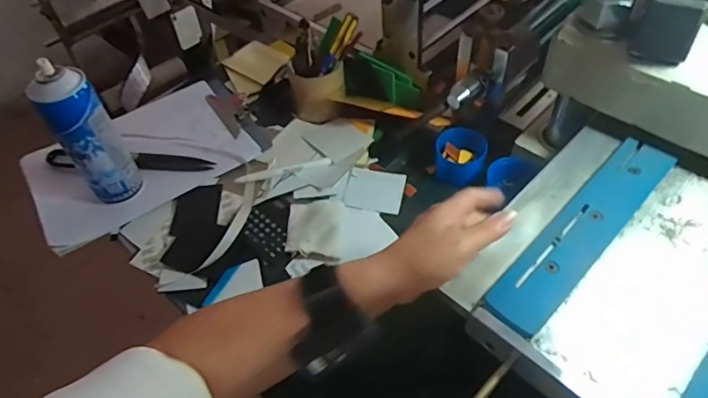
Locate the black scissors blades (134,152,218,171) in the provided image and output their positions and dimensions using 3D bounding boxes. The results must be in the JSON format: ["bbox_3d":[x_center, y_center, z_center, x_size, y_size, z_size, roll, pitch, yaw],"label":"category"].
[{"bbox_3d":[-0.266,-0.056,0.745,0.125,0.013,0.032,1,51,5],"label":"black scissors blades"}]

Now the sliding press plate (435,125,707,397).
[{"bbox_3d":[0.242,0.092,0.415,0.333,0.026,0.281,-39,58,-24],"label":"sliding press plate"}]

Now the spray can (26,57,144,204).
[{"bbox_3d":[-0.338,-0.078,0.642,0.067,0.186,0.053,-30,54,-19],"label":"spray can"}]

